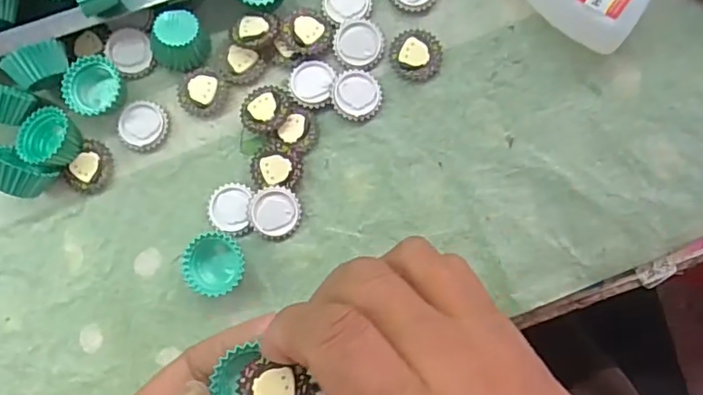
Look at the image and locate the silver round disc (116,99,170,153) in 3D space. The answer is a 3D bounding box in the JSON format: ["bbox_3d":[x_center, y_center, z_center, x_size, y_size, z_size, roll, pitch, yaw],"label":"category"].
[{"bbox_3d":[-0.116,-0.040,0.312,0.028,0.004,0.028,0,83,2],"label":"silver round disc"}]

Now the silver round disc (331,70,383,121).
[{"bbox_3d":[0.003,-0.056,0.306,0.026,0.008,0.027,8,83,2],"label":"silver round disc"}]

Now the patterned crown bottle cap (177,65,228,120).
[{"bbox_3d":[-0.083,-0.059,0.312,0.029,0.005,0.027,0,83,2],"label":"patterned crown bottle cap"}]

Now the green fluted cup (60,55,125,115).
[{"bbox_3d":[-0.142,-0.062,0.308,0.029,0.012,0.031,0,83,2],"label":"green fluted cup"}]

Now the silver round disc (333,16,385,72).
[{"bbox_3d":[0.004,-0.085,0.309,0.028,0.004,0.029,0,83,2],"label":"silver round disc"}]

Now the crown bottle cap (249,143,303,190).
[{"bbox_3d":[-0.040,-0.017,0.303,0.028,0.006,0.023,4,83,2],"label":"crown bottle cap"}]

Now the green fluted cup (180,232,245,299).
[{"bbox_3d":[-0.070,0.036,0.294,0.031,0.017,0.030,0,83,2],"label":"green fluted cup"}]

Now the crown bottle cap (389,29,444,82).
[{"bbox_3d":[0.036,-0.078,0.309,0.028,0.006,0.029,0,83,2],"label":"crown bottle cap"}]

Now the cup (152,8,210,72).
[{"bbox_3d":[-0.095,-0.085,0.306,0.028,0.016,0.027,0,83,2],"label":"cup"}]

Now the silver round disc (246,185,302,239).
[{"bbox_3d":[-0.041,0.008,0.299,0.026,0.008,0.027,0,83,2],"label":"silver round disc"}]

